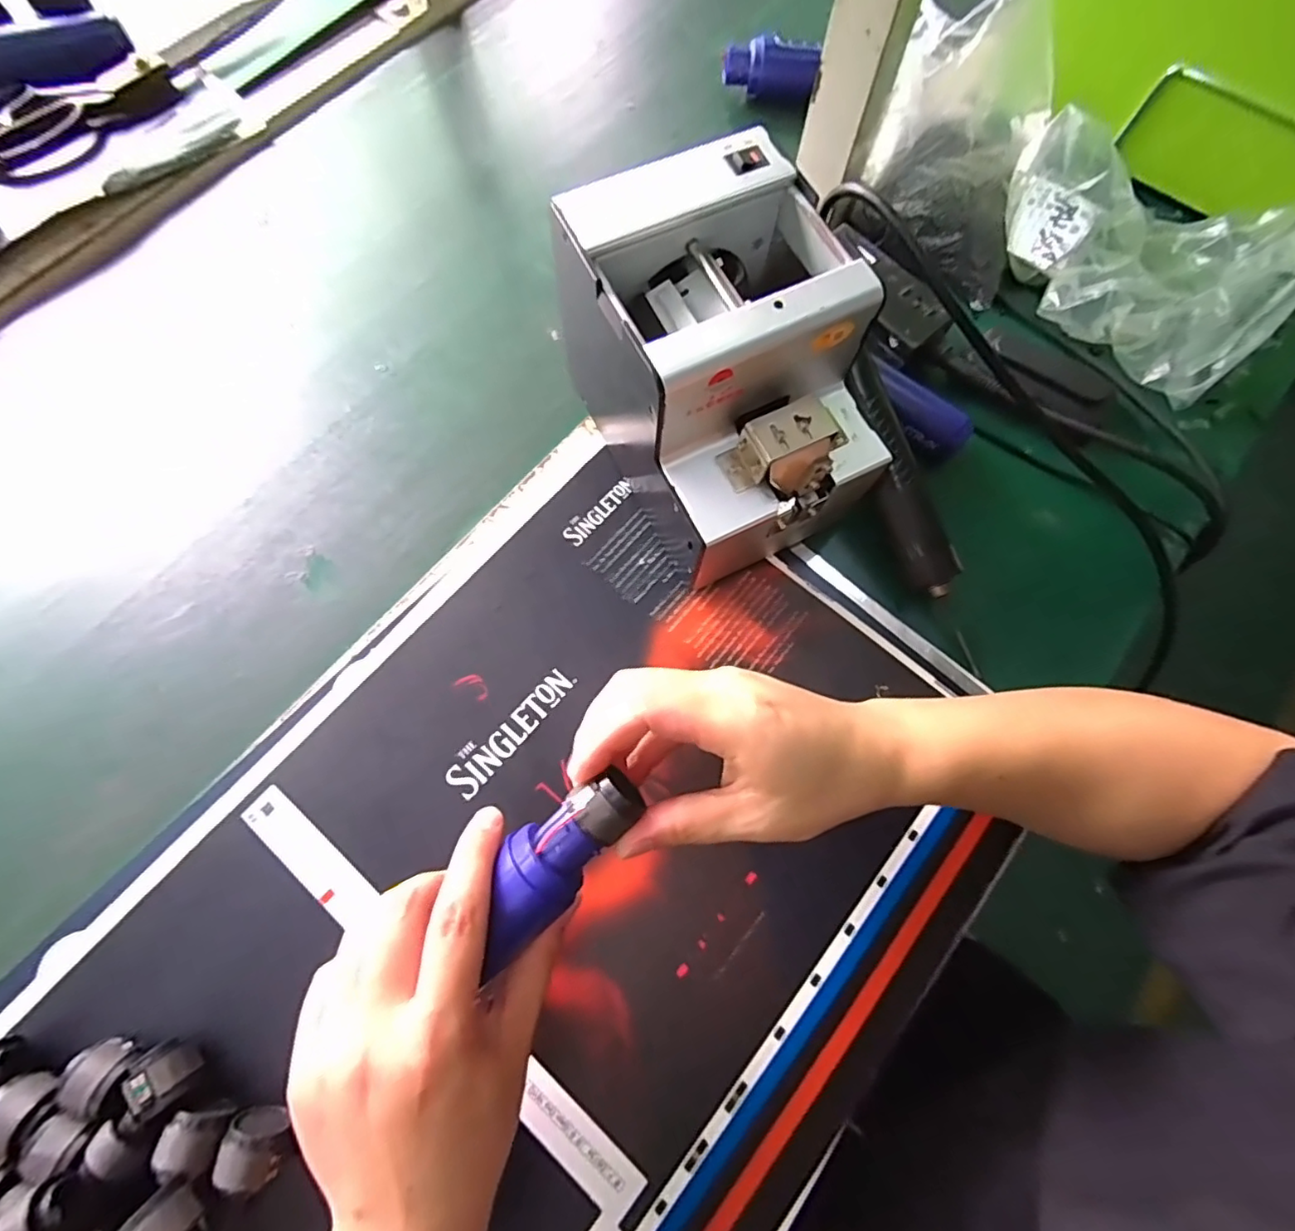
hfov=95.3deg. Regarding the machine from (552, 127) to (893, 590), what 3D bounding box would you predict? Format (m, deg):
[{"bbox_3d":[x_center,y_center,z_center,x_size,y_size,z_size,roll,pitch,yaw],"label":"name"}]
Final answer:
[{"bbox_3d":[0.042,-0.139,0.352,0.126,0.146,0.184,-27,75,-9],"label":"machine"}]

